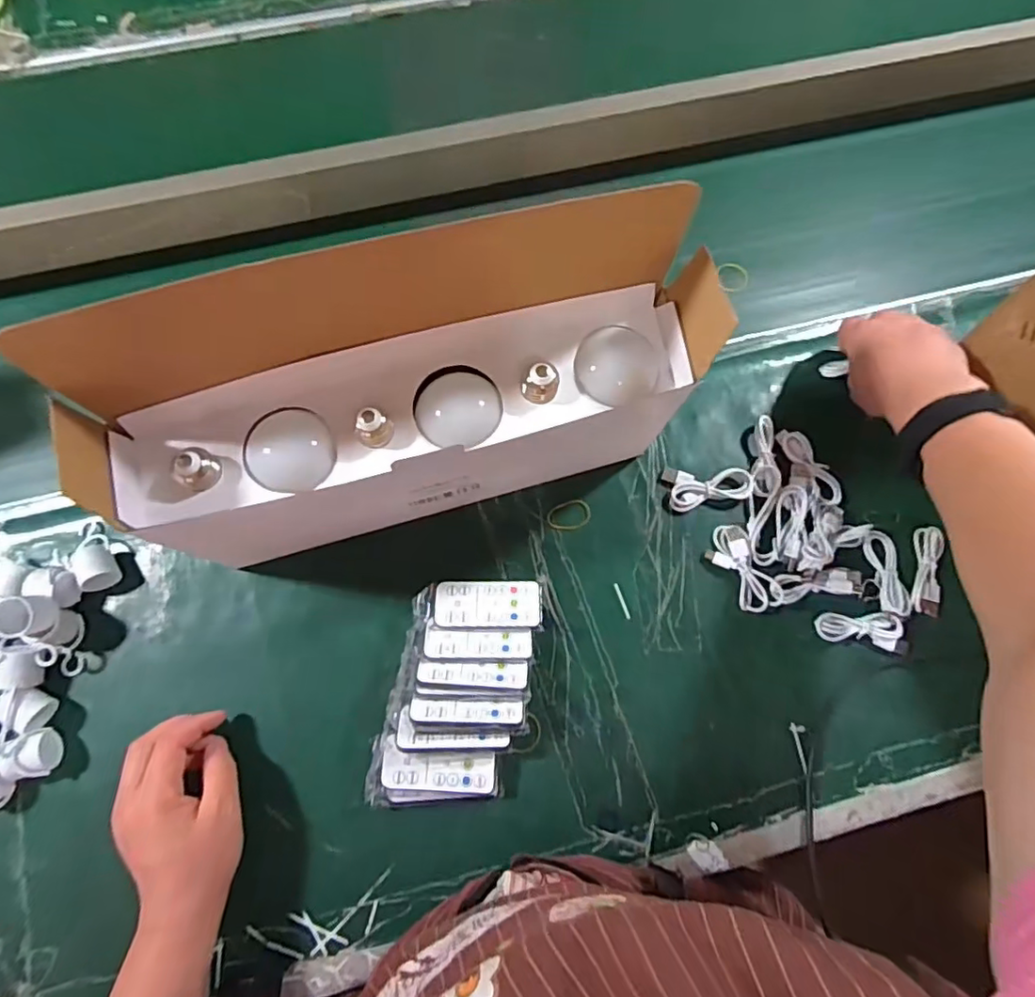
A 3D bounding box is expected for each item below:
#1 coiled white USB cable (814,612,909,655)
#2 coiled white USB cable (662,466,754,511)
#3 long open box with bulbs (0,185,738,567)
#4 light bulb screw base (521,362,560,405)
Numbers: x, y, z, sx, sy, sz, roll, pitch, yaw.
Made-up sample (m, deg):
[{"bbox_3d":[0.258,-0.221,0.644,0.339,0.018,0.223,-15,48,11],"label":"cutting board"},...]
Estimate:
[{"bbox_3d":[0.284,0.108,0.486,0.077,0.013,0.029,9,73,1],"label":"coiled white USB cable"},{"bbox_3d":[0.168,-0.008,0.517,0.077,0.009,0.038,3,73,-1],"label":"coiled white USB cable"},{"bbox_3d":[-0.068,-0.062,0.429,0.382,0.199,0.118,-12,74,-5],"label":"long open box with bulbs"},{"bbox_3d":[0.017,-0.077,0.392,0.024,0.024,0.018,-36,78,-12],"label":"light bulb screw base"}]

